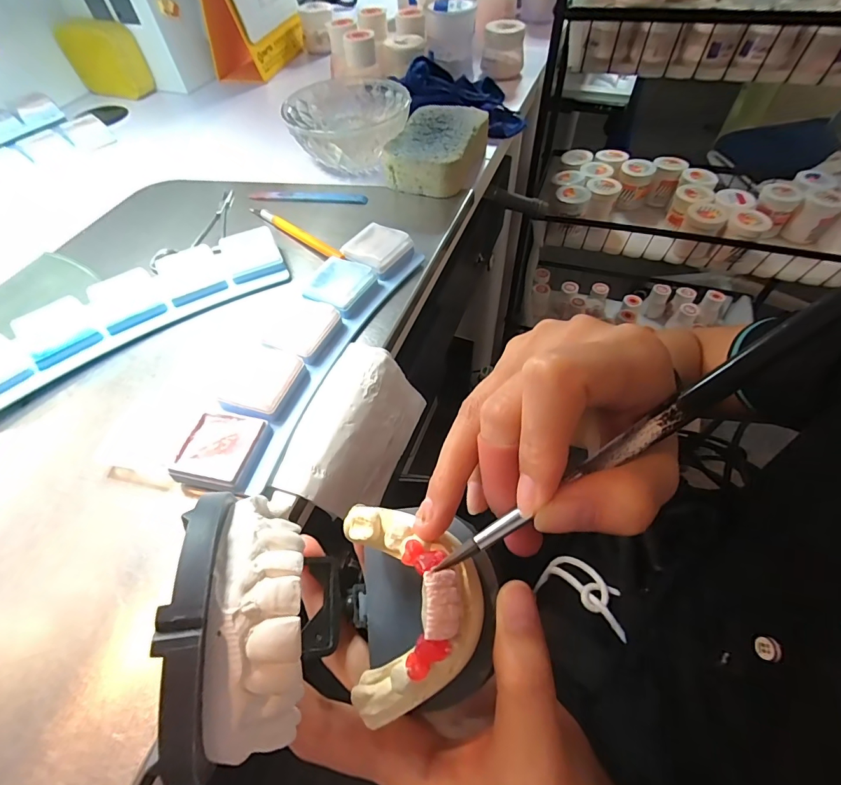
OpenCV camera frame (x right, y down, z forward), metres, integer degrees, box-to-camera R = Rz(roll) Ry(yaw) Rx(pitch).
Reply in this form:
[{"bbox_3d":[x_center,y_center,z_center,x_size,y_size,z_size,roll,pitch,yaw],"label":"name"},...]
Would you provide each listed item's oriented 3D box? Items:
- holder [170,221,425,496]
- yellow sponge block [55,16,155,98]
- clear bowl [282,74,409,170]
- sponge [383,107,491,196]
[{"bbox_3d":[-0.070,-0.036,0.275,0.053,0.017,0.224,19,59,16],"label":"holder"},{"bbox_3d":[-0.407,-0.432,0.537,0.089,0.074,0.044,20,59,16],"label":"yellow sponge block"},{"bbox_3d":[-0.071,-0.266,0.418,0.121,0.048,0.136,-2,55,3],"label":"clear bowl"},{"bbox_3d":[0.020,-0.237,0.404,0.076,0.035,0.110,17,58,15],"label":"sponge"}]

